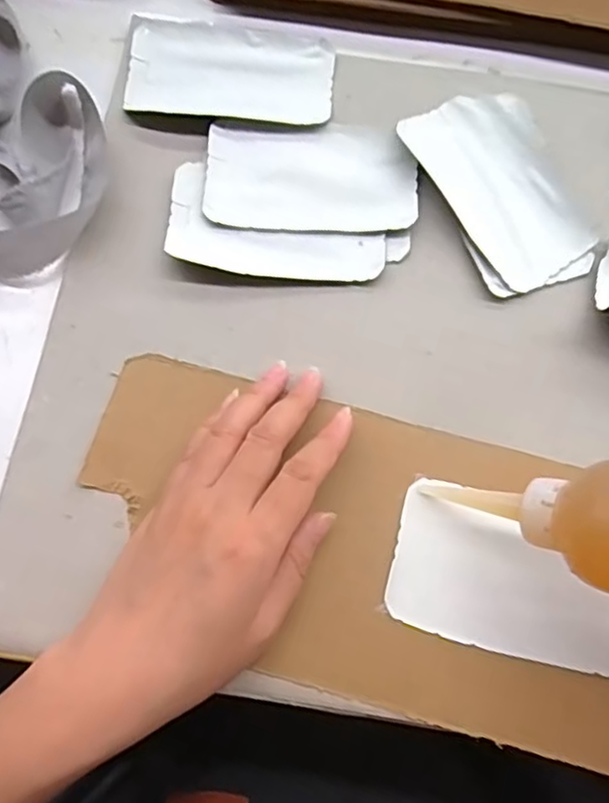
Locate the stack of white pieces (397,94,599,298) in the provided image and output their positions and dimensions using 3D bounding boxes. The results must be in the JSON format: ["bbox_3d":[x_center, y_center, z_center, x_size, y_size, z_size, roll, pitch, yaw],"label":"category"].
[{"bbox_3d":[0.110,-0.119,0.354,0.074,0.010,0.119,-22,78,-6],"label":"stack of white pieces"}]

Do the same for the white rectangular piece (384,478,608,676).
[{"bbox_3d":[0.102,0.086,0.305,0.117,0.006,0.068,15,79,3],"label":"white rectangular piece"}]

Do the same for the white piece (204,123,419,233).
[{"bbox_3d":[0.004,-0.126,0.357,0.116,0.005,0.063,2,76,-1],"label":"white piece"}]

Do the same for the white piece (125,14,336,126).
[{"bbox_3d":[-0.043,-0.195,0.371,0.117,0.004,0.067,4,76,0],"label":"white piece"}]

